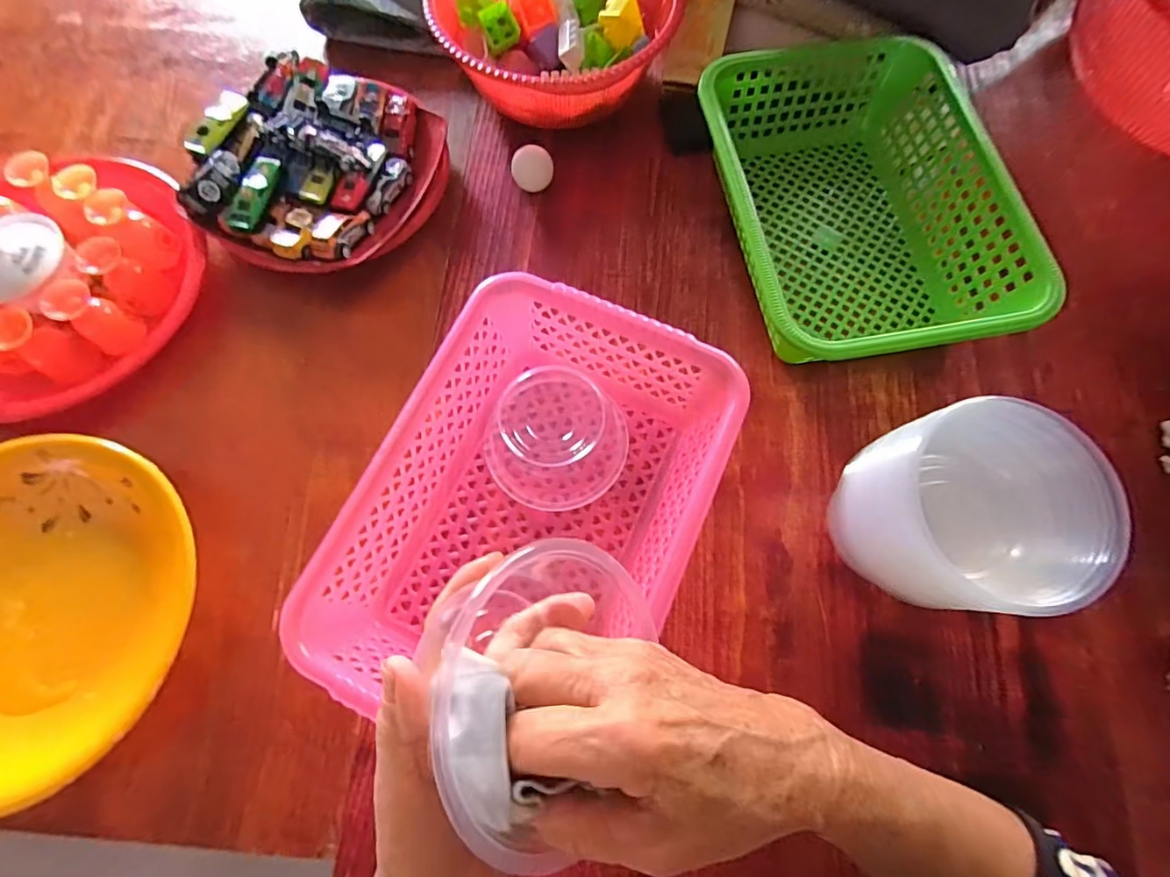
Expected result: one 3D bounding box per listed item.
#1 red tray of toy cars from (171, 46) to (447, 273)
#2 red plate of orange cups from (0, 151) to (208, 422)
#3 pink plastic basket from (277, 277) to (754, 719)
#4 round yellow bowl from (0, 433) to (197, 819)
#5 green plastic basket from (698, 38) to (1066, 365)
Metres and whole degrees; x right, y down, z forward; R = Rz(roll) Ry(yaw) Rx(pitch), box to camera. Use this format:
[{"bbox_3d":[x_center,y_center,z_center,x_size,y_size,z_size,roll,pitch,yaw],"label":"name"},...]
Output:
[{"bbox_3d":[-0.244,-0.250,0.474,0.198,0.069,0.216,26,74,9],"label":"red tray of toy cars"},{"bbox_3d":[-0.453,-0.131,0.429,0.224,0.064,0.226,3,72,2],"label":"red plate of orange cups"},{"bbox_3d":[-0.034,0.047,0.372,0.216,0.076,0.300,24,73,8],"label":"pink plastic basket"},{"bbox_3d":[-0.395,0.121,0.369,0.239,0.041,0.235,0,72,0],"label":"round yellow bowl"},{"bbox_3d":[0.225,-0.195,0.445,0.209,0.084,0.287,-8,72,-2],"label":"green plastic basket"}]

